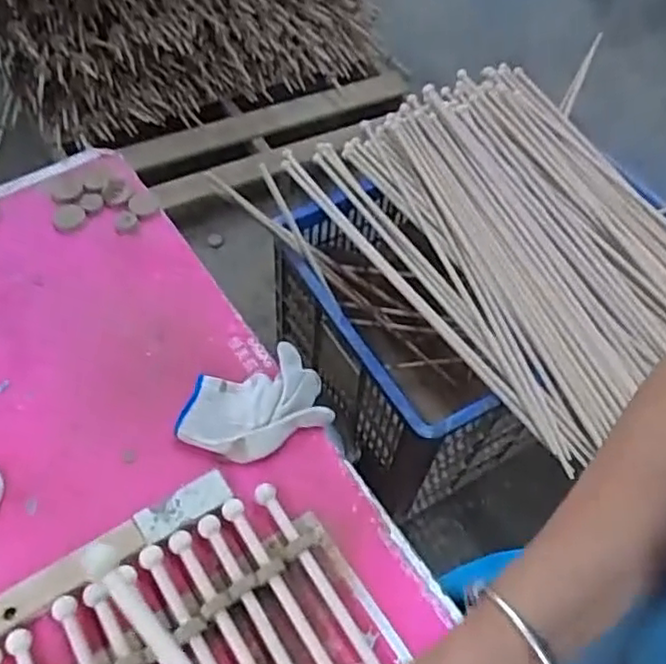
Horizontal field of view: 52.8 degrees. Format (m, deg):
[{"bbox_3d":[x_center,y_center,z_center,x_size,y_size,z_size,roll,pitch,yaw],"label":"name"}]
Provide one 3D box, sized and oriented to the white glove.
[{"bbox_3d":[-0.078,0.070,0.634,0.138,0.035,0.093,-21,60,-18],"label":"white glove"}]

